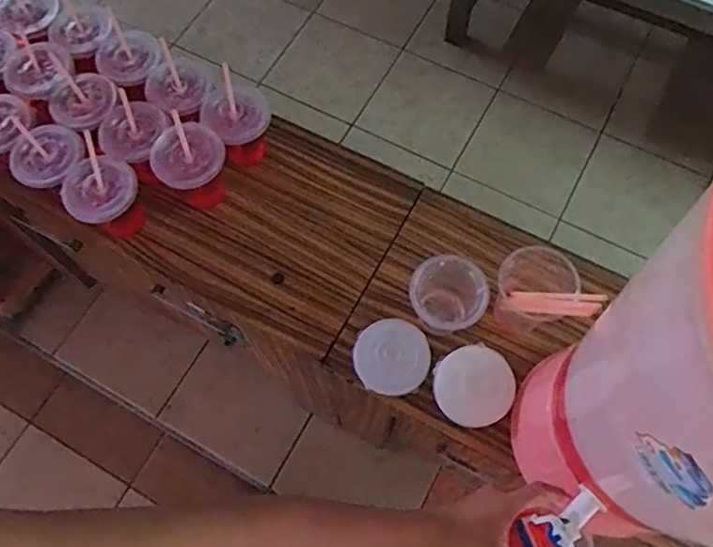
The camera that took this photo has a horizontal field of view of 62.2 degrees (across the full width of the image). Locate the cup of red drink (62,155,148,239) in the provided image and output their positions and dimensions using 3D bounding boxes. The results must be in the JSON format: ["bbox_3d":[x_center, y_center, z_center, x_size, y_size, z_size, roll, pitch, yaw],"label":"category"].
[{"bbox_3d":[-0.327,-0.094,0.787,0.092,0.099,0.088,0,67,1],"label":"cup of red drink"}]

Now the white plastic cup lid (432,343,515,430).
[{"bbox_3d":[0.143,0.138,0.723,0.094,0.013,0.094,-2,82,18],"label":"white plastic cup lid"}]

